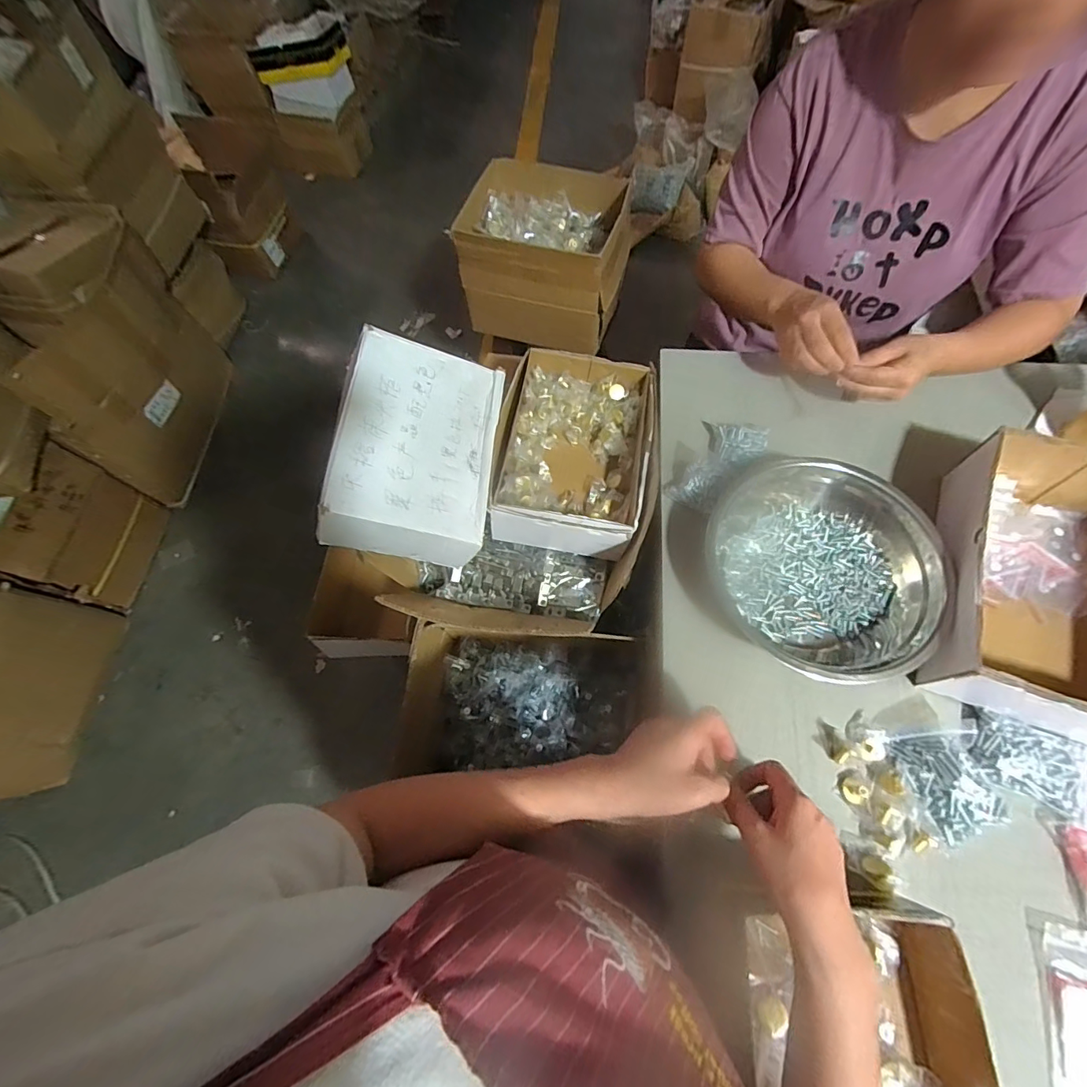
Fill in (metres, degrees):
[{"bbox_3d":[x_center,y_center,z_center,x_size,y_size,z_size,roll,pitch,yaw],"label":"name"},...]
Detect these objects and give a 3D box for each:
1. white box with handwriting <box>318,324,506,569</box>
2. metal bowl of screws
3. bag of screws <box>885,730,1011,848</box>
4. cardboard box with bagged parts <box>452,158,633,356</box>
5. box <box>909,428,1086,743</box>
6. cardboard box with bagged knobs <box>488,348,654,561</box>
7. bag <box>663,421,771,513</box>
[{"bbox_3d":[-0.172,-0.129,0.647,0.197,0.088,0.291,14,65,-22],"label":"white box with handwriting"},{"bbox_3d":[0.317,0.018,0.547,0.249,0.063,0.271,-1,67,2],"label":"metal bowl of screws"},{"bbox_3d":[0.403,0.239,0.471,0.076,0.014,0.097,-12,65,19],"label":"bag of screws"},{"bbox_3d":[0.005,-0.609,1.040,0.335,0.218,0.242,13,68,8],"label":"cardboard box with bagged parts"},{"bbox_3d":[0.544,0.040,0.499,0.209,0.103,0.295,18,69,10],"label":"box"},{"bbox_3d":[0.047,-0.139,0.717,0.210,0.105,0.293,8,67,6],"label":"cardboard box with bagged knobs"},{"bbox_3d":[0.224,-0.110,0.626,0.088,0.036,0.156,40,74,17],"label":"bag"}]

